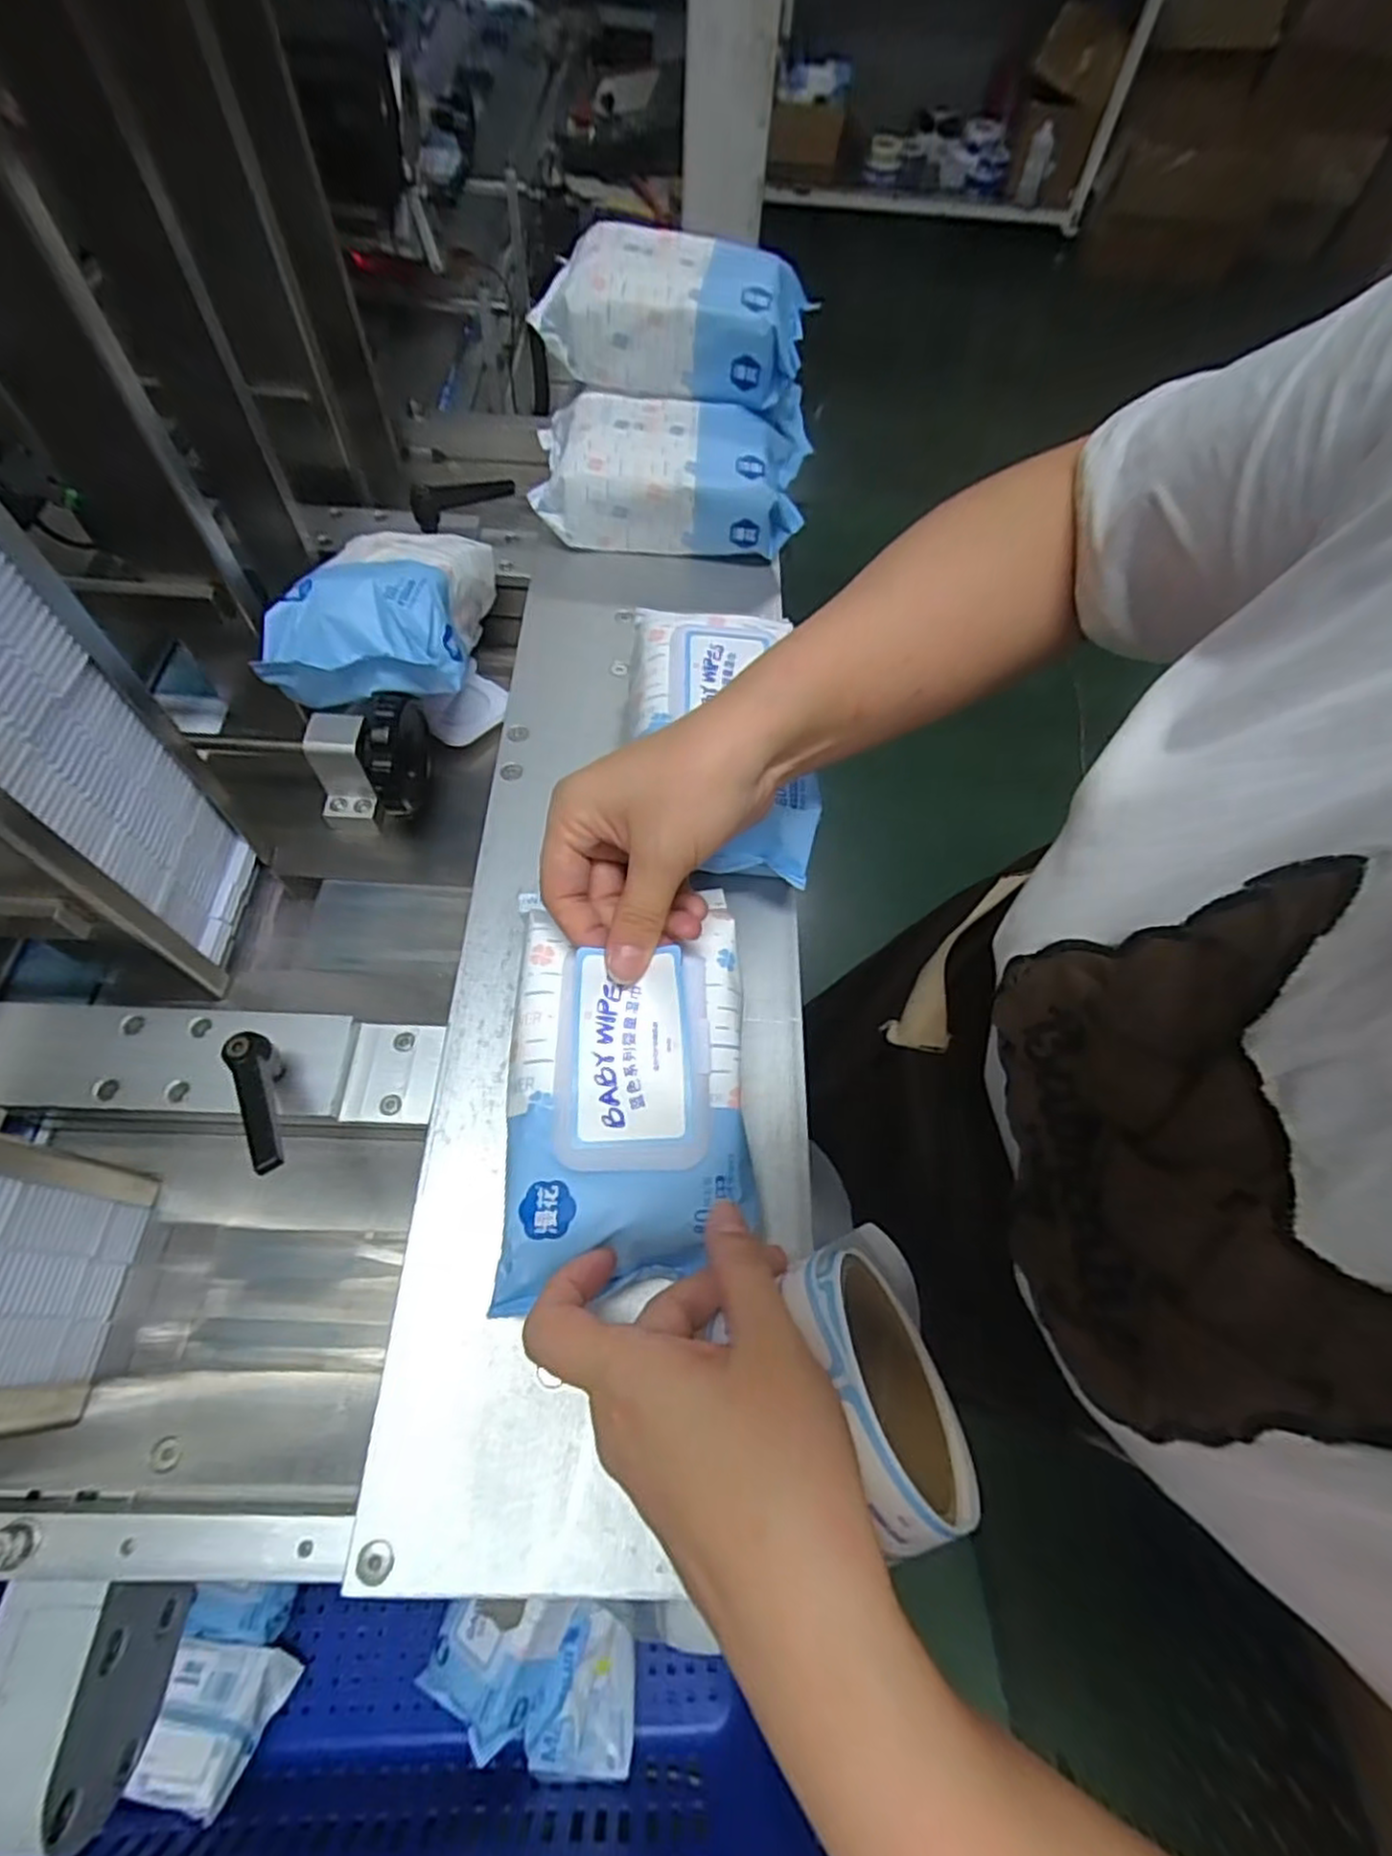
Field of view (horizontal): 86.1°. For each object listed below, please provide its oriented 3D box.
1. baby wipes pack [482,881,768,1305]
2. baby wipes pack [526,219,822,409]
[{"bbox_3d":[-0.028,0.058,0.300,0.095,0.031,0.155,-1,62,-4],"label":"baby wipes pack"},{"bbox_3d":[-0.015,-0.438,0.530,0.184,0.065,0.088,7,62,1],"label":"baby wipes pack"}]

